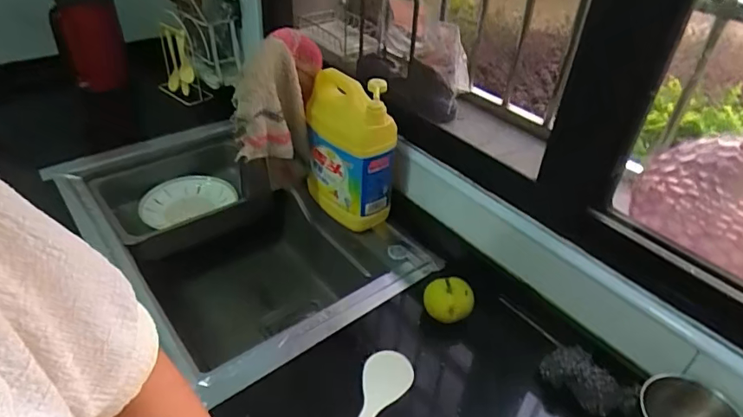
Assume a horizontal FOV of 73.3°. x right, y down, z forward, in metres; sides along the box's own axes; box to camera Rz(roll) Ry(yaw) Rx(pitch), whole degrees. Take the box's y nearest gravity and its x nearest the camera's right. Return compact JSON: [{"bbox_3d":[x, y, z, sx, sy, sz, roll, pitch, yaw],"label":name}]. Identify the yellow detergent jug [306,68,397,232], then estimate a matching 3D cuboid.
[{"bbox_3d":[-0.044,-0.104,0.901,0.079,0.267,0.171,-27,47,-34],"label":"yellow detergent jug"}]

